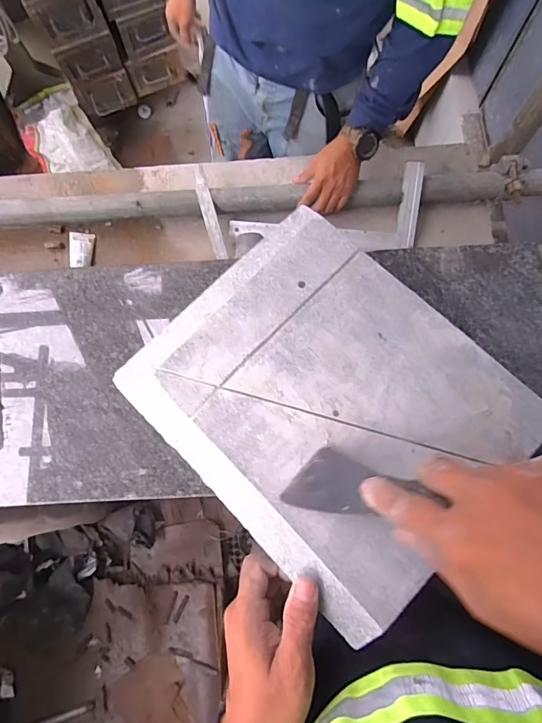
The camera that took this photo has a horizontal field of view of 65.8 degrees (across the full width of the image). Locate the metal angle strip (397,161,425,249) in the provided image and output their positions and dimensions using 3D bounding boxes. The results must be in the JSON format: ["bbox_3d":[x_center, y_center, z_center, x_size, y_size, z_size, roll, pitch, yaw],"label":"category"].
[{"bbox_3d":[0.263,-0.295,0.792,0.036,0.010,0.152,4,102,3],"label":"metal angle strip"}]

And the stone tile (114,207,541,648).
[{"bbox_3d":[0.045,0.029,0.336,0.225,0.018,0.267,-44,79,-9],"label":"stone tile"}]

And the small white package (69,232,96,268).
[{"bbox_3d":[-0.370,-0.219,0.820,0.045,0.010,0.080,-1,70,-20],"label":"small white package"}]

